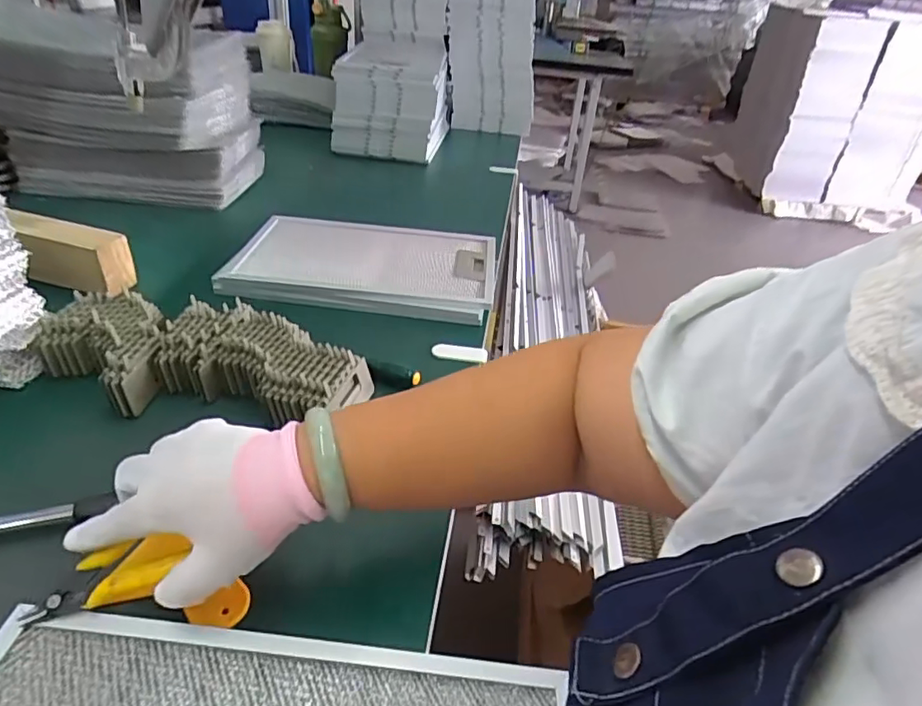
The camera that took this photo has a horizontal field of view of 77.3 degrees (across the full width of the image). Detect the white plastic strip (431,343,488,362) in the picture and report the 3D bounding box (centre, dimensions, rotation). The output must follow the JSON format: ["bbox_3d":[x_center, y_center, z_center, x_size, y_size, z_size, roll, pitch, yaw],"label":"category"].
[{"bbox_3d":[-0.001,-0.001,0.648,0.061,0.006,0.017,5,78,0],"label":"white plastic strip"}]

